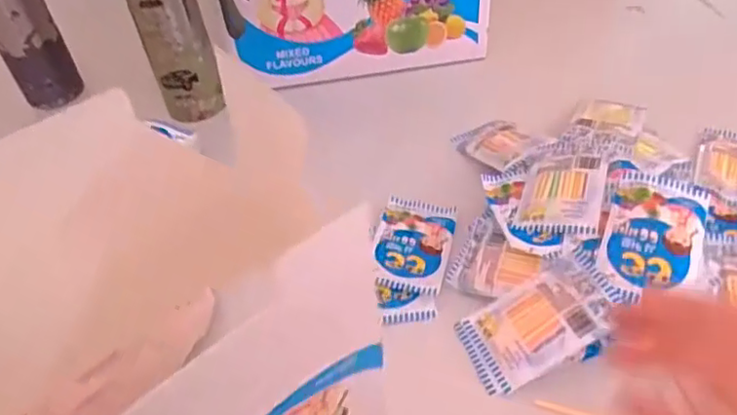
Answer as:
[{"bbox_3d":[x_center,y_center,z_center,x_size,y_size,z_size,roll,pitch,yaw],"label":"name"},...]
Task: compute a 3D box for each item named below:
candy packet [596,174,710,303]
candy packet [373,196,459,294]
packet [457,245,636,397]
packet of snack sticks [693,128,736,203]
[{"bbox_3d":[0.208,0.021,0.450,0.066,0.009,0.097,11,64,16],"label":"candy packet"},{"bbox_3d":[0.039,0.027,0.526,0.062,0.008,0.104,4,43,12],"label":"candy packet"},{"bbox_3d":[0.122,0.080,0.443,0.112,0.006,0.066,-34,47,5],"label":"packet"},{"bbox_3d":[0.331,-0.040,0.560,0.062,0.004,0.103,16,47,23],"label":"packet of snack sticks"}]

